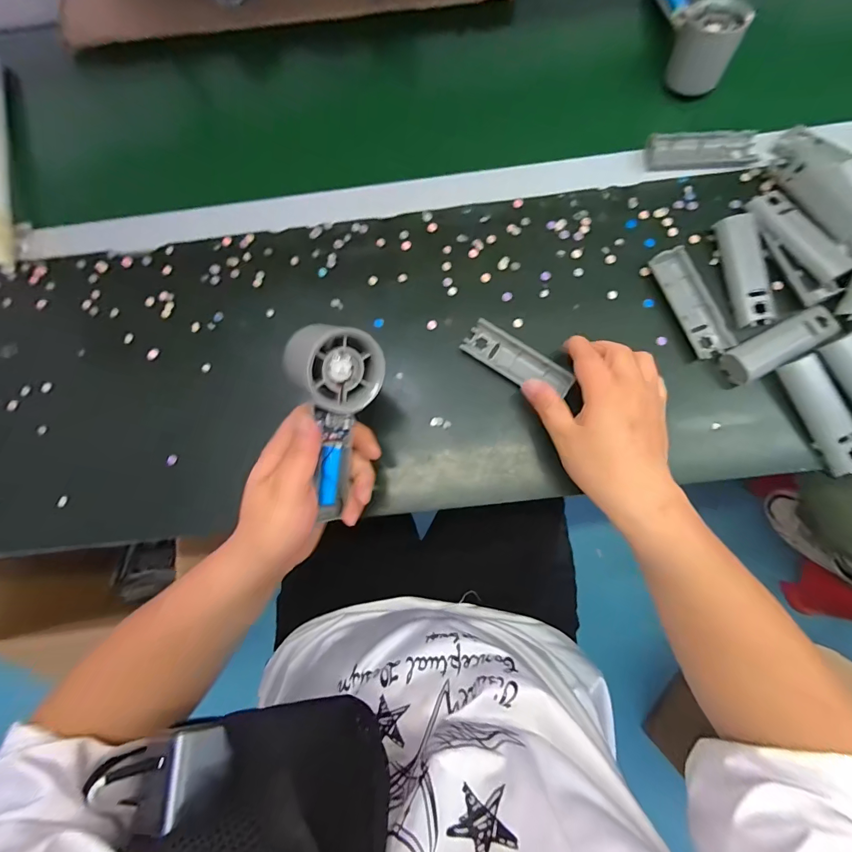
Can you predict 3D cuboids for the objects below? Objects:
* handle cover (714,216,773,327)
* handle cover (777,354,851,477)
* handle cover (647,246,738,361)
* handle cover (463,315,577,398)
[{"bbox_3d":[0.294,-0.143,0.367,0.029,0.019,0.103,-8,79,1],"label":"handle cover"},{"bbox_3d":[0.340,-0.010,0.345,0.030,0.028,0.102,-23,79,-2],"label":"handle cover"},{"bbox_3d":[0.243,-0.113,0.370,0.035,0.015,0.104,-21,79,-1],"label":"handle cover"},{"bbox_3d":[0.085,-0.060,0.372,0.103,0.012,0.035,30,80,12],"label":"handle cover"}]

